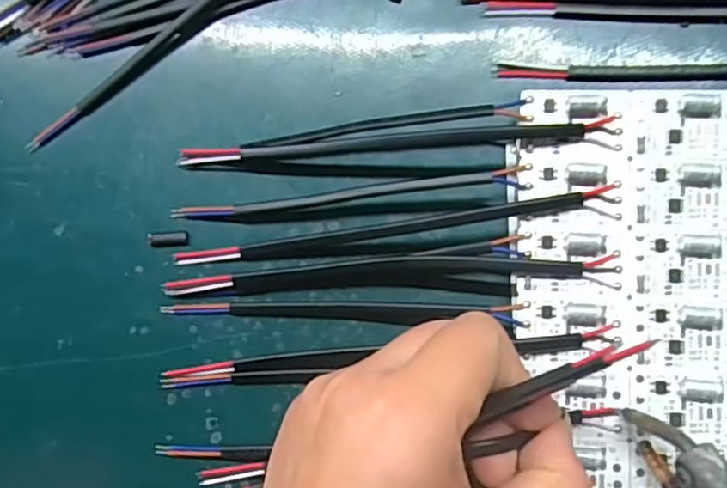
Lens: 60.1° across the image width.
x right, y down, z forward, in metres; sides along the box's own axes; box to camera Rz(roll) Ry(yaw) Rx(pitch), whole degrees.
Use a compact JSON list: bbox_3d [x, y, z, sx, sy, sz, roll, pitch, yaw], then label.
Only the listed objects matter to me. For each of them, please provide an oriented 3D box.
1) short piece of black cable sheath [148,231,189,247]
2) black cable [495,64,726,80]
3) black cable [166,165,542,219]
[{"bbox_3d":[-0.082,-0.002,0.263,0.017,0.004,0.006,-5,86,7],"label":"short piece of black cable sheath"},{"bbox_3d":[0.141,-0.067,0.246,0.172,0.007,0.007,3,87,7],"label":"black cable"},{"bbox_3d":[-0.009,-0.020,0.250,0.143,0.017,0.011,-5,86,7],"label":"black cable"}]

